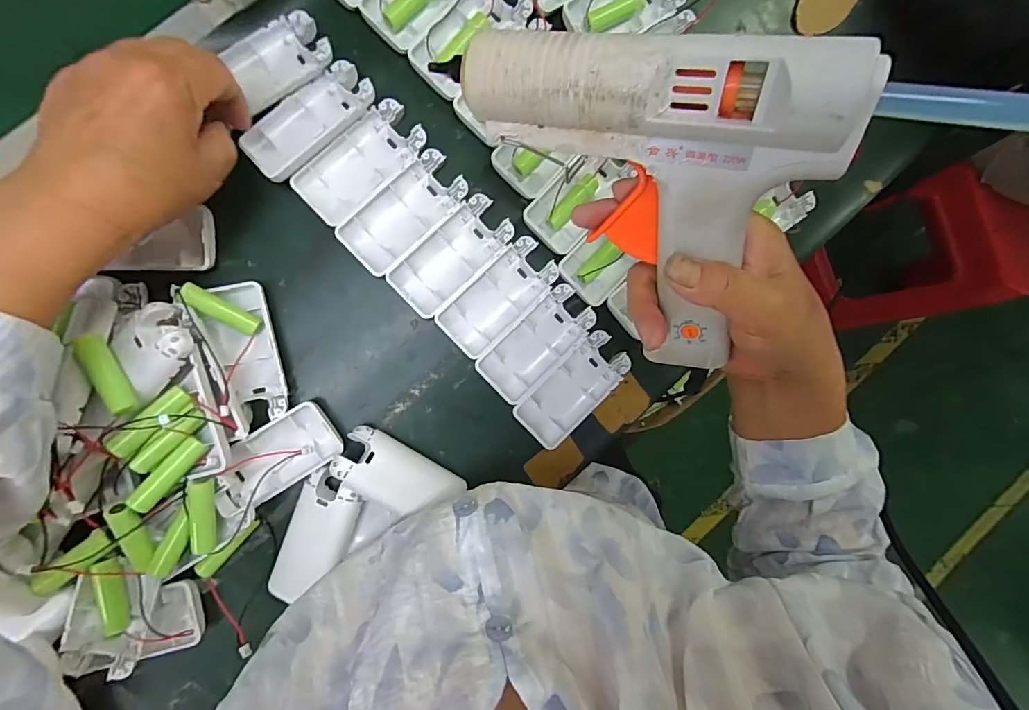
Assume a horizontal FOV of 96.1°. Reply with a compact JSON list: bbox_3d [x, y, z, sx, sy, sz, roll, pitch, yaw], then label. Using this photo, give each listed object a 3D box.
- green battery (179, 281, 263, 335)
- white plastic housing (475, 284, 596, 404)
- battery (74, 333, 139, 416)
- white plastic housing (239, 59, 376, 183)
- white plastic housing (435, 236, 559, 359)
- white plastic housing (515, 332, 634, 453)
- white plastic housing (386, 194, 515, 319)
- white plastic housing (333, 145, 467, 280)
[{"bbox_3d":[-0.198,-0.030,0.312,0.051,0.012,0.013,35,88,-29],"label":"green battery"},{"bbox_3d":[0.017,-0.010,0.355,0.093,0.013,0.043,-44,98,-5],"label":"white plastic housing"},{"bbox_3d":[-0.238,0.010,0.270,0.013,0.016,0.051,-30,97,-7],"label":"battery"},{"bbox_3d":[-0.142,-0.162,0.319,0.094,0.015,0.040,-42,97,-3],"label":"white plastic housing"},{"bbox_3d":[-0.012,-0.043,0.350,0.092,0.014,0.042,-45,99,-5],"label":"white plastic housing"},{"bbox_3d":[0.046,0.027,0.361,0.093,0.012,0.045,-44,98,-5],"label":"white plastic housing"},{"bbox_3d":[-0.045,-0.073,0.342,0.092,0.010,0.044,-44,98,-5],"label":"white plastic housing"},{"bbox_3d":[-0.079,-0.103,0.334,0.092,0.011,0.045,-44,97,-3],"label":"white plastic housing"}]

